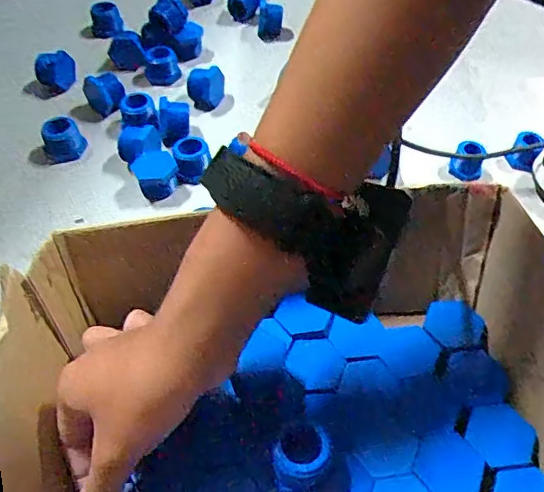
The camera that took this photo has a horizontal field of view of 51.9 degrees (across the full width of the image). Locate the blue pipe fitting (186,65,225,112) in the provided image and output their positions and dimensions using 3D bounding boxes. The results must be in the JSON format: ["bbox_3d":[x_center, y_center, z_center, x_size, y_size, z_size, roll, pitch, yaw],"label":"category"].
[{"bbox_3d":[-0.064,-0.158,0.559,0.037,0.033,0.028,-12,52,-10],"label":"blue pipe fitting"}]

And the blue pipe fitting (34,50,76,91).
[{"bbox_3d":[-0.223,-0.178,0.578,0.038,0.033,0.036,-22,55,-16],"label":"blue pipe fitting"}]

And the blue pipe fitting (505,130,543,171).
[{"bbox_3d":[0.231,-0.089,0.511,0.027,0.023,0.035,23,54,17],"label":"blue pipe fitting"}]

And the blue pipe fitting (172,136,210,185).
[{"bbox_3d":[-0.071,-0.077,0.496,0.030,0.030,0.032,-9,51,-8],"label":"blue pipe fitting"}]

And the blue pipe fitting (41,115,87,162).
[{"bbox_3d":[-0.192,-0.099,0.515,0.034,0.031,0.030,-27,56,-19],"label":"blue pipe fitting"}]

